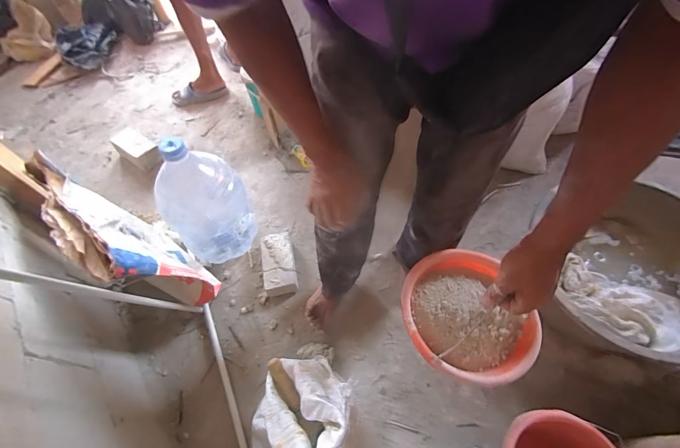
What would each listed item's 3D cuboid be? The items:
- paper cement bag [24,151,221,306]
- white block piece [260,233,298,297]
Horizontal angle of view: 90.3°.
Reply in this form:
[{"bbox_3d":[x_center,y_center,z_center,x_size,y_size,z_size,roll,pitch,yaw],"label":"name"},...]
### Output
[{"bbox_3d":[-0.566,0.038,0.948,0.431,0.415,0.089,39,89,25],"label":"paper cement bag"},{"bbox_3d":[-0.201,0.128,1.086,0.098,0.047,0.196,-10,59,-2],"label":"white block piece"}]

